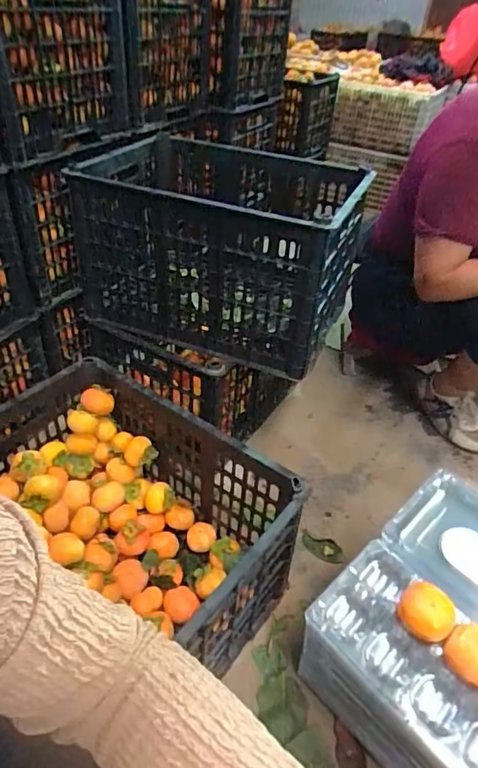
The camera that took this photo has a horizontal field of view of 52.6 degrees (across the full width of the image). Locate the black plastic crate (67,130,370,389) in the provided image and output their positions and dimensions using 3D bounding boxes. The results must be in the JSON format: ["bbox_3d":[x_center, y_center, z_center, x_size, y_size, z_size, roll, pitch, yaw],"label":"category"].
[{"bbox_3d":[-0.036,-0.307,1.029,0.534,0.295,0.429,18,41,16],"label":"black plastic crate"}]

